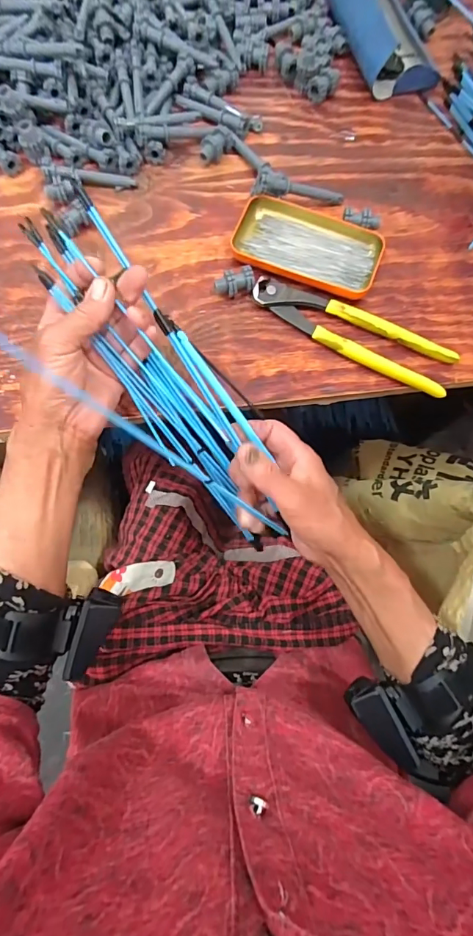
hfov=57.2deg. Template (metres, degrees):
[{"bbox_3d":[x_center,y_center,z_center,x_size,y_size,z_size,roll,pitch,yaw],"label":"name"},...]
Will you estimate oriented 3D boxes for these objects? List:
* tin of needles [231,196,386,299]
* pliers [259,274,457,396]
[{"bbox_3d":[0.072,-0.222,0.437,0.143,0.018,0.080,19,76,3],"label":"tin of needles"},{"bbox_3d":[0.110,-0.129,0.414,0.197,0.017,0.045,26,76,5],"label":"pliers"}]

